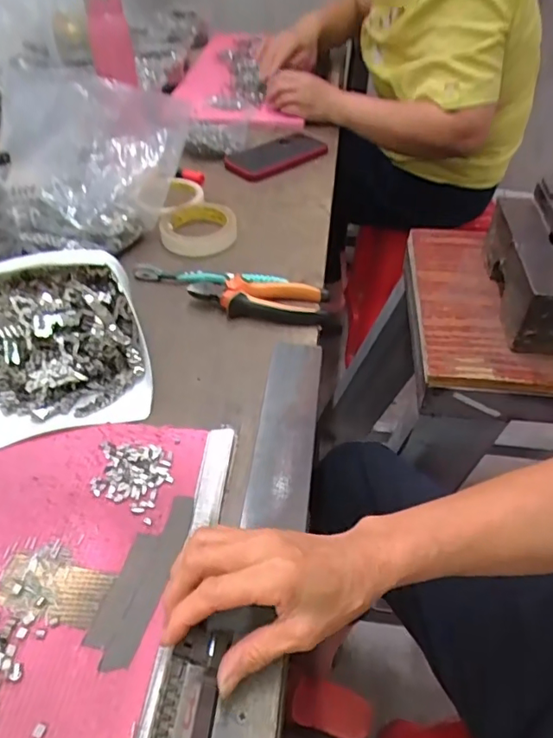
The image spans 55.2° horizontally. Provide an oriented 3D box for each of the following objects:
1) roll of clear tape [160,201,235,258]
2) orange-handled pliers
[{"bbox_3d":[-0.103,-0.191,0.700,0.097,0.022,0.097,-4,45,-3],"label":"roll of clear tape"},{"bbox_3d":[-0.016,-0.075,0.579,0.152,0.027,0.053,9,45,10],"label":"orange-handled pliers"}]

